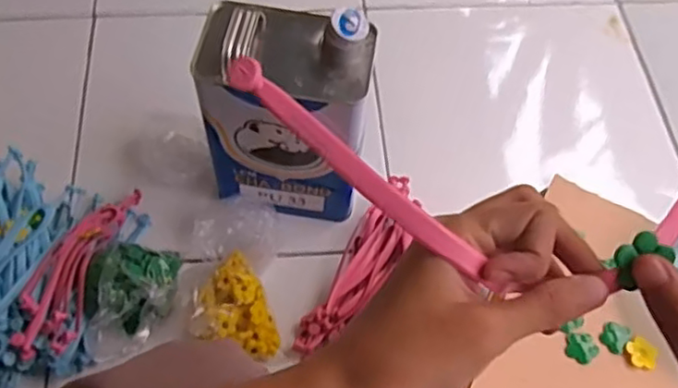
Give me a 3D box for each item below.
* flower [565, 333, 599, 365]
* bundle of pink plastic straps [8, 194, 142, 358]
[{"bbox_3d":[0.182,0.115,0.480,0.022,0.005,0.022,15,61,5],"label":"flower"},{"bbox_3d":[-0.288,0.078,0.711,0.064,0.046,0.211,12,61,3],"label":"bundle of pink plastic straps"}]

